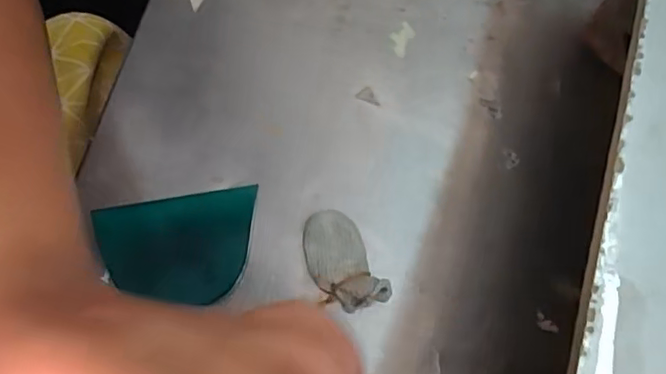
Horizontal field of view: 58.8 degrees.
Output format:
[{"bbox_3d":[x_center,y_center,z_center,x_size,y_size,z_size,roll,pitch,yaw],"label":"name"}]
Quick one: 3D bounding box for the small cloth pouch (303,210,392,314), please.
[{"bbox_3d":[0.004,0.037,0.300,0.032,0.020,0.052,-20,76,-5],"label":"small cloth pouch"}]

